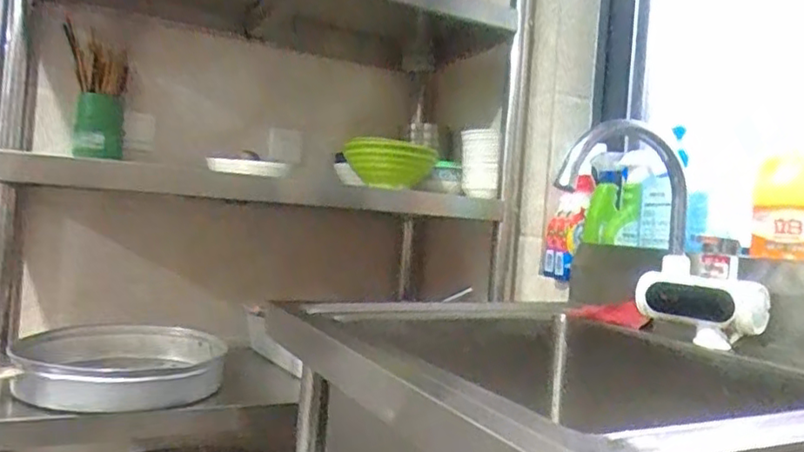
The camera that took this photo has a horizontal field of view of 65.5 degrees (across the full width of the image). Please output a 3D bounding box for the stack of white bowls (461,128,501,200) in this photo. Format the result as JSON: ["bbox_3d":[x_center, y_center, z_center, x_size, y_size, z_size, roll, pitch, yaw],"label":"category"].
[{"bbox_3d":[0.166,-0.133,1.313,0.080,0.144,0.060,5,0,11],"label":"stack of white bowls"}]

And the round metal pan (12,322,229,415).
[{"bbox_3d":[-0.509,0.249,1.126,0.334,0.072,0.348,4,0,-22],"label":"round metal pan"}]

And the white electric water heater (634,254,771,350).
[{"bbox_3d":[0.392,0.101,0.826,0.061,0.100,0.153,4,0,-36],"label":"white electric water heater"}]

